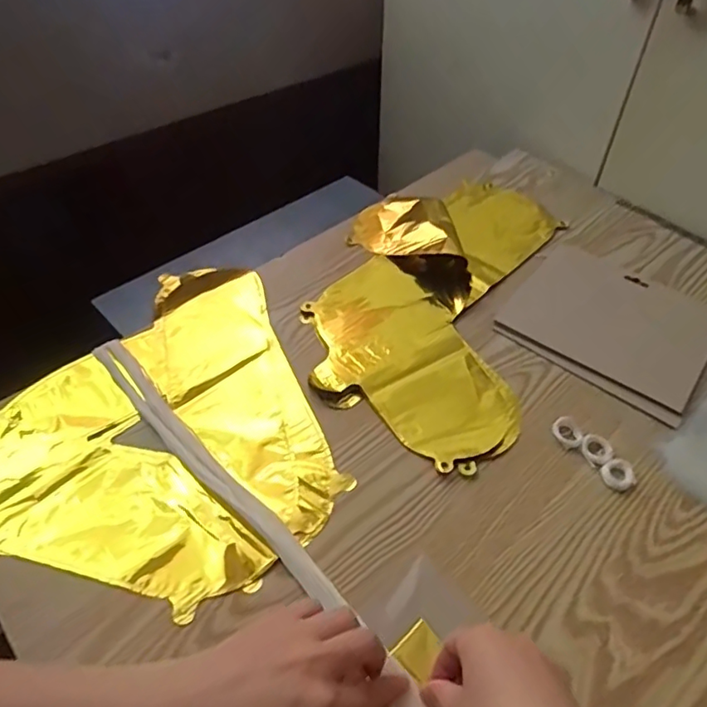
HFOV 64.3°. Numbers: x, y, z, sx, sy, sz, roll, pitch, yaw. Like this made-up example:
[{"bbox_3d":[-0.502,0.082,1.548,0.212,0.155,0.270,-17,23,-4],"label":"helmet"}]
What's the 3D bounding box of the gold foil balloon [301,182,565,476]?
[{"bbox_3d":[0.088,-0.079,0.615,0.227,0.029,0.421,16,50,14],"label":"gold foil balloon"}]

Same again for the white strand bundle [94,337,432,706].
[{"bbox_3d":[0.024,0.205,0.365,0.027,0.019,0.791,-35,56,-28],"label":"white strand bundle"}]

